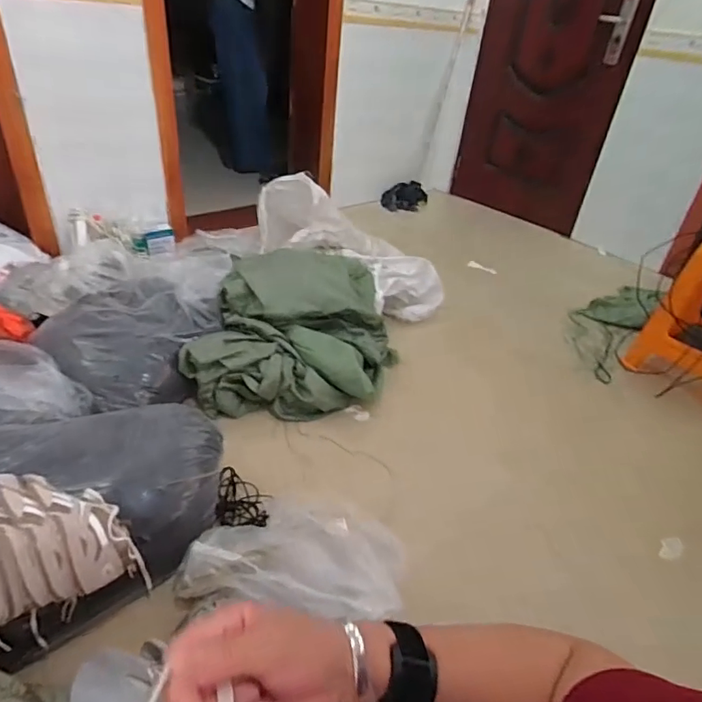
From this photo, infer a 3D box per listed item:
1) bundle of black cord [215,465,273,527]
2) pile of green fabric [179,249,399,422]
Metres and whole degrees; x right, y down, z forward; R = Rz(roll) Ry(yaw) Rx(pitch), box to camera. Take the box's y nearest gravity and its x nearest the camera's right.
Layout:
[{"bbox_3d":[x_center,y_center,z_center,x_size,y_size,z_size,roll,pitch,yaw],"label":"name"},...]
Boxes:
[{"bbox_3d":[-0.240,0.332,1.114,0.115,0.038,0.148,2,35,-7],"label":"bundle of black cord"},{"bbox_3d":[-0.142,-0.080,1.513,0.549,0.264,0.577,7,35,0],"label":"pile of green fabric"}]

